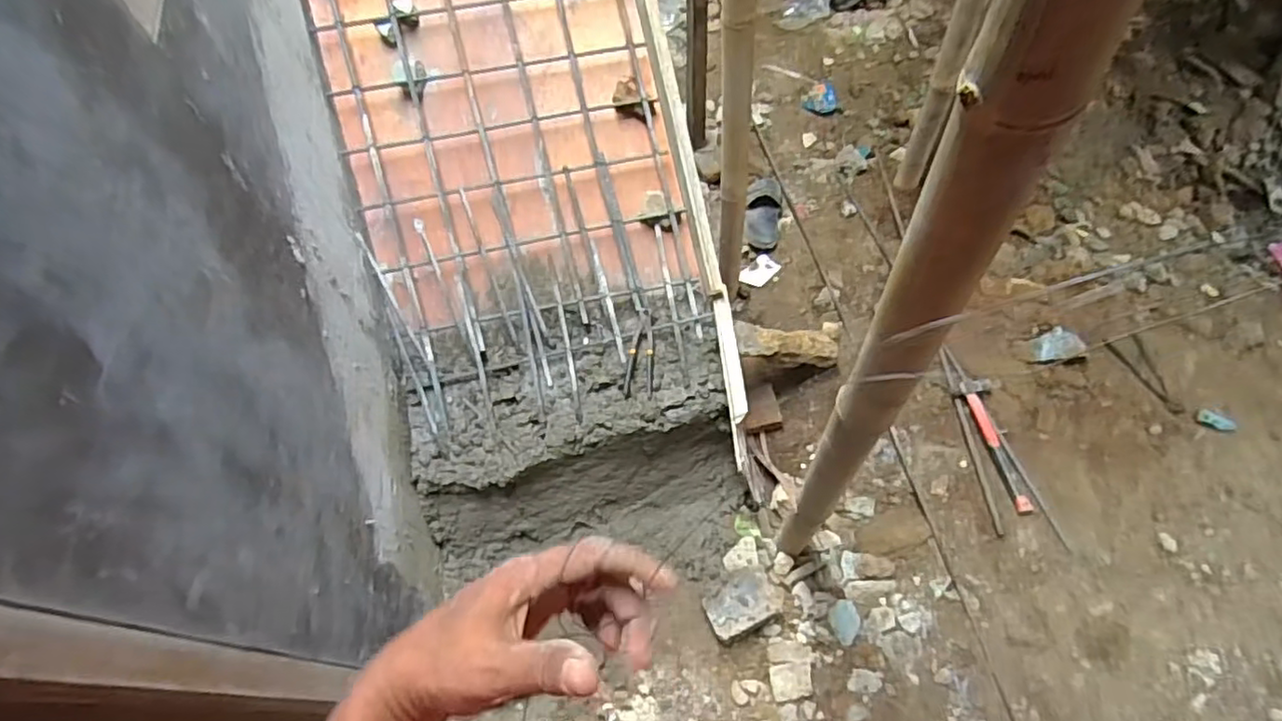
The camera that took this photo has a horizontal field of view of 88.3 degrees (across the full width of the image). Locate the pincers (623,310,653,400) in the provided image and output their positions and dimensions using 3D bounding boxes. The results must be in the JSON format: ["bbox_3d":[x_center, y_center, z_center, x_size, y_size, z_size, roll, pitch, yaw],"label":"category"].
[{"bbox_3d":[0.005,-0.017,1.468,0.059,0.019,0.219,5,59,5],"label":"pincers"}]

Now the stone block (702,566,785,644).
[{"bbox_3d":[0.212,0.491,1.359,0.168,0.085,0.118,-23,62,-9],"label":"stone block"}]

